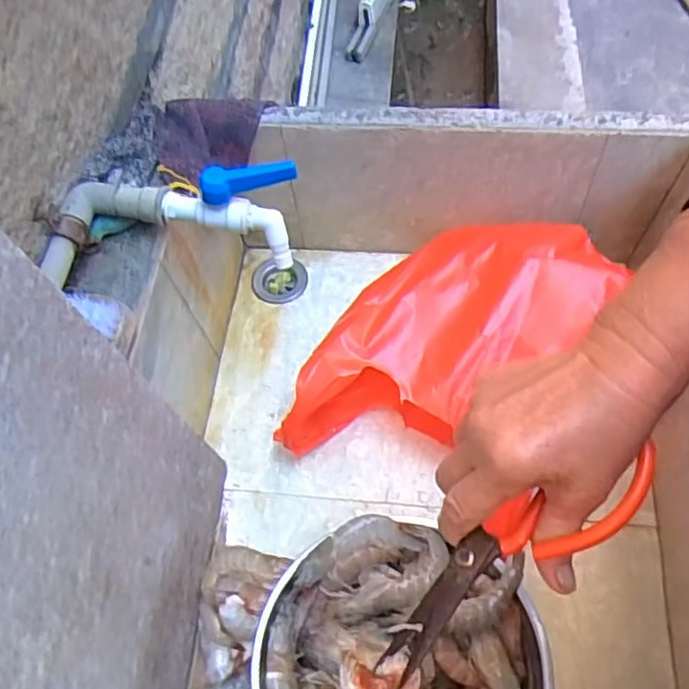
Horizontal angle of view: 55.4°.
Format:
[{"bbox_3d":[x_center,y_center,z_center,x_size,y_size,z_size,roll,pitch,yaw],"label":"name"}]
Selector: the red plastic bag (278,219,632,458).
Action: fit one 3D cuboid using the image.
[{"bbox_3d":[0.093,0.001,0.632,0.352,0.096,0.221,-31,66,0],"label":"red plastic bag"}]

